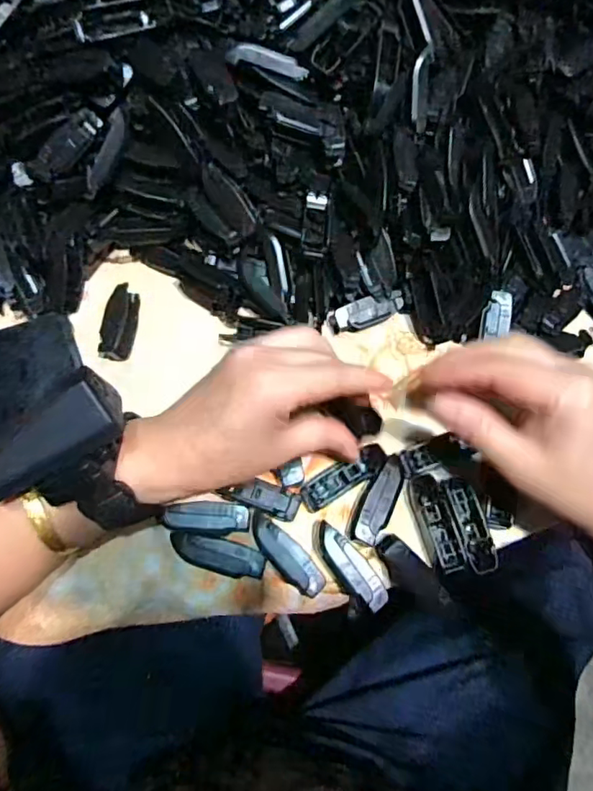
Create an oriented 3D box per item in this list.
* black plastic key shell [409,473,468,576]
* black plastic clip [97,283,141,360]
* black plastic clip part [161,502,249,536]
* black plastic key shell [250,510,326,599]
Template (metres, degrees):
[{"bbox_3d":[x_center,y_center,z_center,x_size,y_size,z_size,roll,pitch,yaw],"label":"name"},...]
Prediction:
[{"bbox_3d":[0.083,0.074,0.323,0.017,0.008,0.057,-15,73,-6],"label":"black plastic key shell"},{"bbox_3d":[-0.117,-0.048,0.360,0.019,0.020,0.047,6,72,1],"label":"black plastic clip"},{"bbox_3d":[-0.051,0.070,0.314,0.048,0.006,0.017,2,72,0],"label":"black plastic clip part"},{"bbox_3d":[-0.007,0.090,0.311,0.018,0.008,0.055,-39,77,-12],"label":"black plastic key shell"}]

